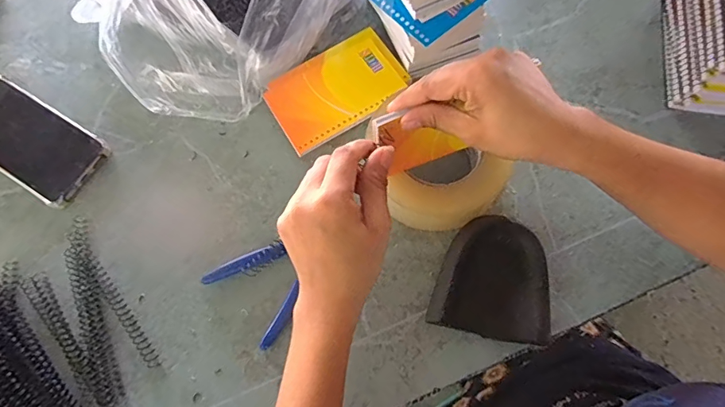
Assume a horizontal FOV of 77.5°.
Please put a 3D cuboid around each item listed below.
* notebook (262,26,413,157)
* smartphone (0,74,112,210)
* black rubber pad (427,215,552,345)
[{"bbox_3d":[-0.025,-0.117,0.458,0.136,0.007,0.089,-31,74,-7],"label":"notebook"},{"bbox_3d":[-0.347,-0.066,0.470,0.171,0.017,0.081,30,76,11],"label":"smartphone"},{"bbox_3d":[0.114,0.065,0.395,0.096,0.029,0.098,13,73,6],"label":"black rubber pad"}]

